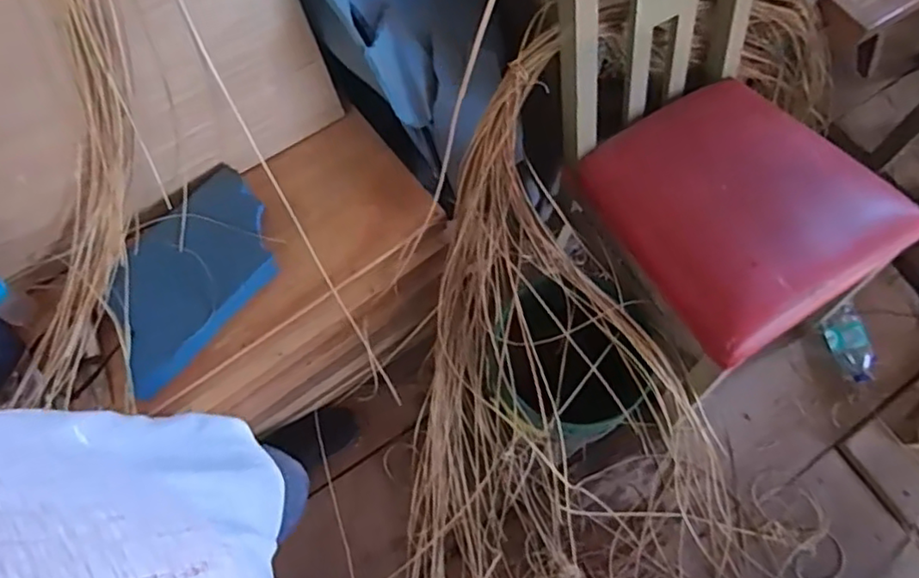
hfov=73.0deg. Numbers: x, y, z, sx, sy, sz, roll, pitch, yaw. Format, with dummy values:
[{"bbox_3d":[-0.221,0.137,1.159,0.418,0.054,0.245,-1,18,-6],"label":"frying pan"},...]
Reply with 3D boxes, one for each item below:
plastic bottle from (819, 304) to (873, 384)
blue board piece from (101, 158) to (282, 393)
[{"bbox_3d":[0.897,0.126,1.413,0.079,0.073,0.170,-17,72,-9],"label":"plastic bottle"},{"bbox_3d":[-0.468,-0.027,1.071,0.351,0.033,0.244,-43,83,-15],"label":"blue board piece"}]

